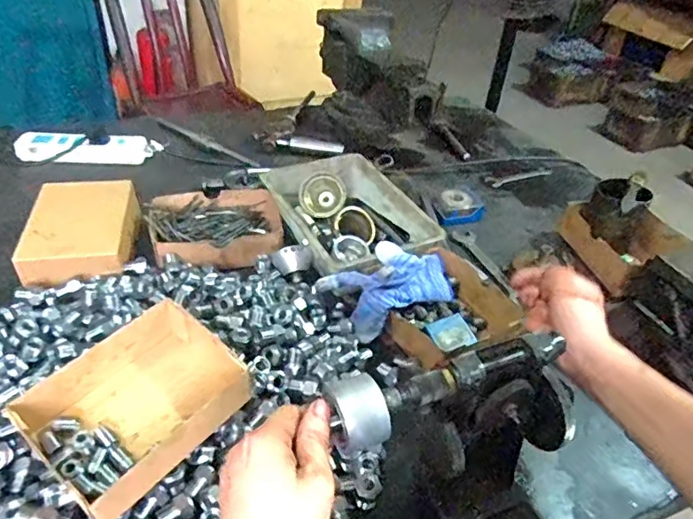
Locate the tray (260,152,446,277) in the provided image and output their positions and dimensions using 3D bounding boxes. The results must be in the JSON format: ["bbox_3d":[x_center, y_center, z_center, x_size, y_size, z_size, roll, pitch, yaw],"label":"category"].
[{"bbox_3d":[-0.001,-0.061,0.754,0.174,0.058,0.259,-13,41,-23],"label":"tray"}]

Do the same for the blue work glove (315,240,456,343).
[{"bbox_3d":[0.057,0.027,0.631,0.167,0.073,0.076,-14,42,-24],"label":"blue work glove"}]

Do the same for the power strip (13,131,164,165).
[{"bbox_3d":[-0.433,-0.188,0.891,0.222,0.027,0.055,1,38,-7],"label":"power strip"}]

